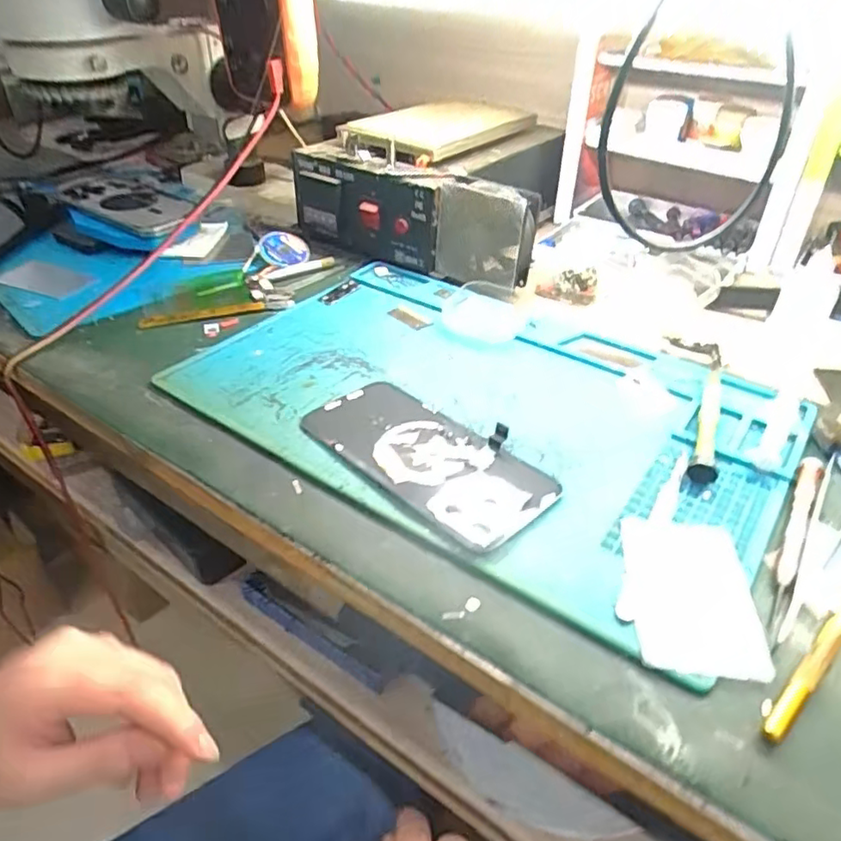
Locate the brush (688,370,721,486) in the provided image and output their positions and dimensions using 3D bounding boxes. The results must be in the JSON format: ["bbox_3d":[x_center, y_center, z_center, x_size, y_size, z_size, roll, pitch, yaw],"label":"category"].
[{"bbox_3d":[0.184,-0.001,0.400,0.013,0.010,0.121,15,42,18],"label":"brush"}]

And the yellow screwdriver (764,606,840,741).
[{"bbox_3d":[0.178,0.097,0.274,0.115,0.007,0.009,-30,48,-30],"label":"yellow screwdriver"}]

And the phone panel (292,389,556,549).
[{"bbox_3d":[0.000,0.019,0.372,0.154,0.006,0.070,30,49,32],"label":"phone panel"}]

